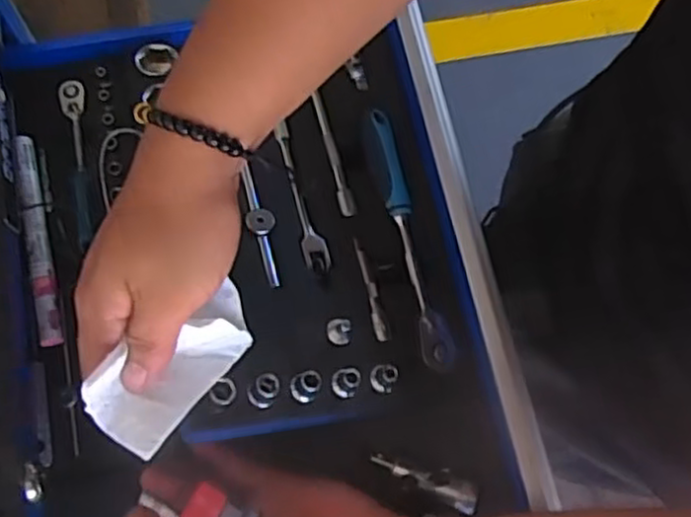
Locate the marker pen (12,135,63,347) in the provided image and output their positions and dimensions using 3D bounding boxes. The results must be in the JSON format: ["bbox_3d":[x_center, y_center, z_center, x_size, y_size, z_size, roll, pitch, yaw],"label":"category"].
[{"bbox_3d":[-0.198,-0.014,0.456,0.014,0.015,0.140,-13,73,-6],"label":"marker pen"}]

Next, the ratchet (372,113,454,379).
[{"bbox_3d":[0.042,-0.018,0.474,0.022,0.019,0.184,-10,73,-6],"label":"ratchet"}]

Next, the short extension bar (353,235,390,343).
[{"bbox_3d":[0.017,0.019,0.456,0.009,0.009,0.069,-10,73,-5],"label":"short extension bar"}]

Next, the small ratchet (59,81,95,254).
[{"bbox_3d":[-0.182,-0.069,0.484,0.018,0.015,0.120,-11,73,-6],"label":"small ratchet"}]

